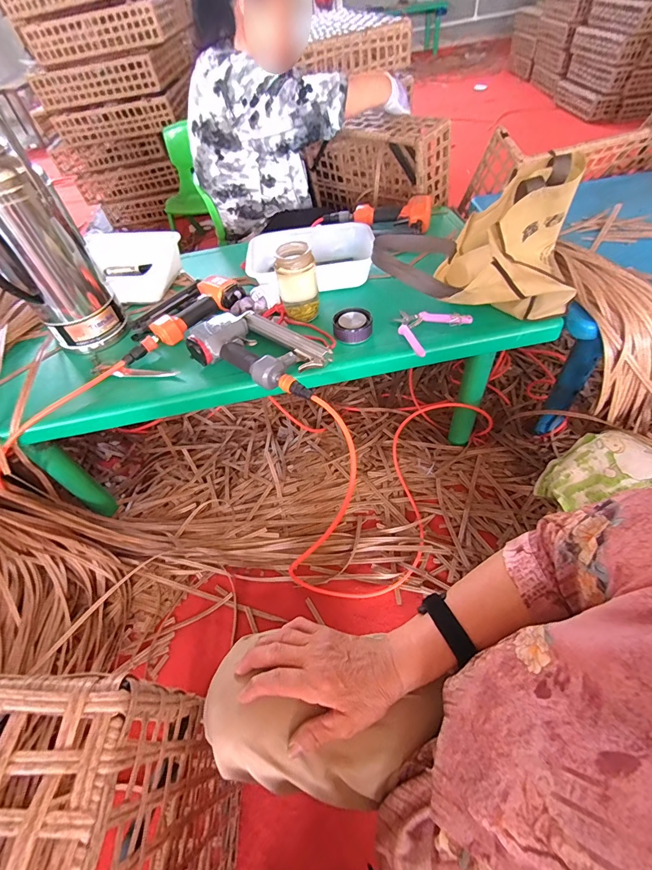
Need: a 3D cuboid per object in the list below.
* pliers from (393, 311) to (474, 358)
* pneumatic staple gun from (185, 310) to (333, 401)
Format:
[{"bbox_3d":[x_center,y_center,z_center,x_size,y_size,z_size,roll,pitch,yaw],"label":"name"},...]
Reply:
[{"bbox_3d":[0.178,-0.203,0.704,0.138,0.024,0.119,-36,55,-21],"label":"pliers"},{"bbox_3d":[-0.109,-0.158,0.671,0.247,0.049,0.146,21,56,23],"label":"pneumatic staple gun"}]

